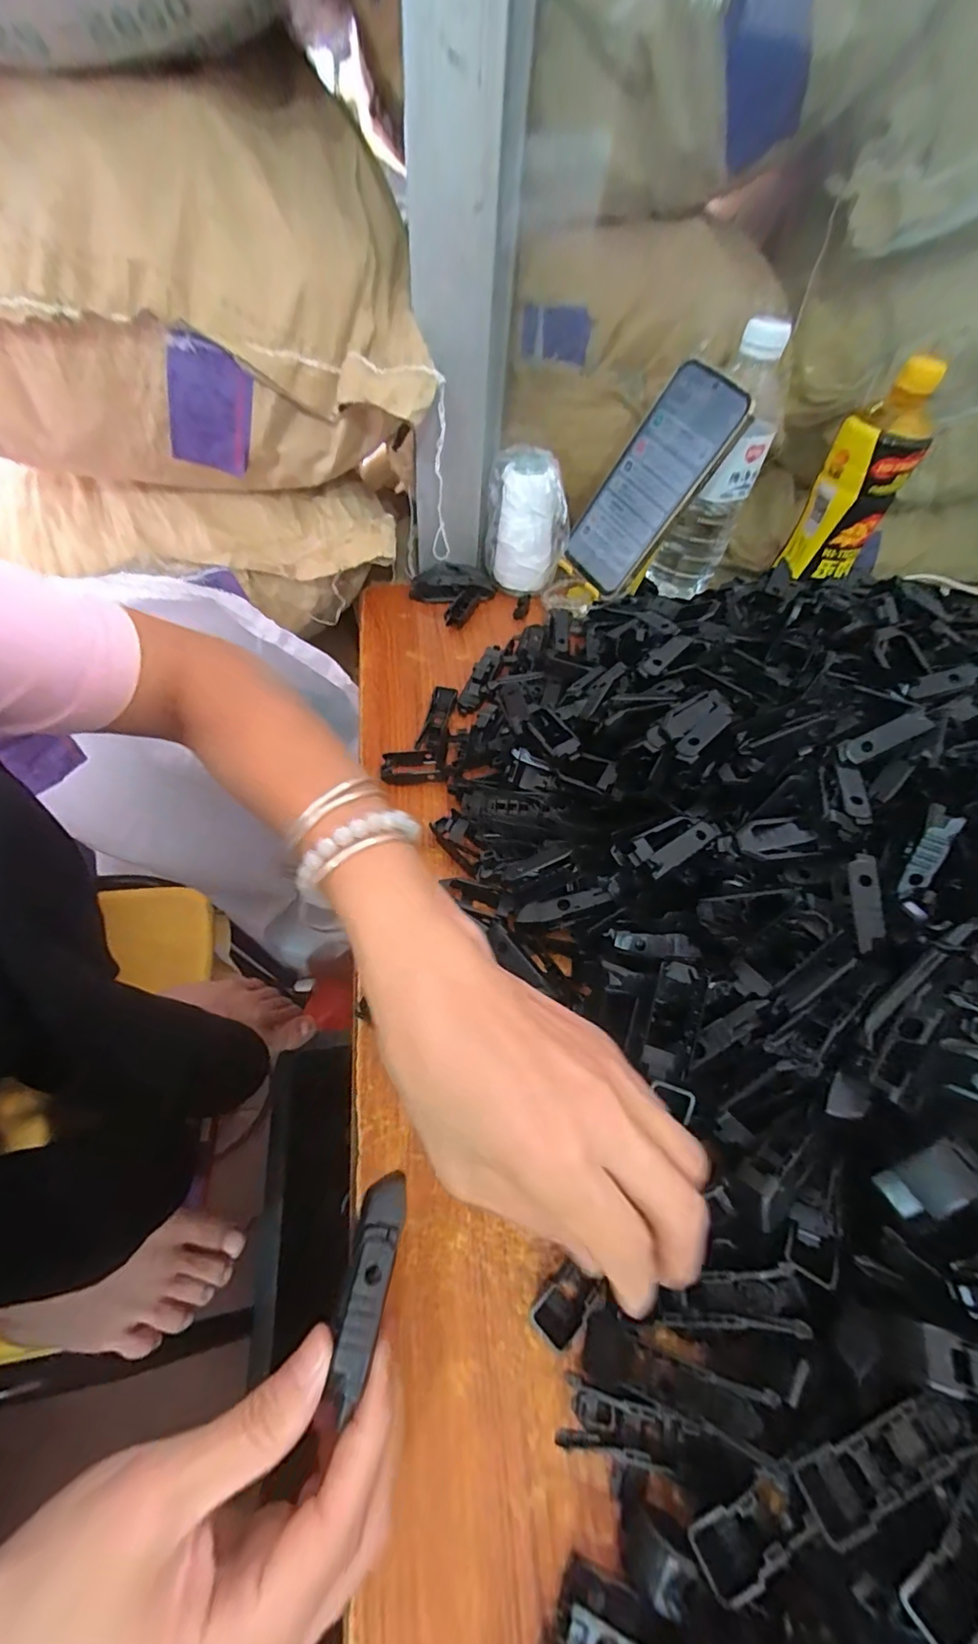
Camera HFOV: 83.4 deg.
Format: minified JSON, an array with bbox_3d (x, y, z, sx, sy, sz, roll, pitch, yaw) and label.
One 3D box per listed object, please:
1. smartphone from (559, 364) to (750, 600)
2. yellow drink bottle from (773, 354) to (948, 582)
[{"bbox_3d":[0.132,-0.280,0.461,0.013,0.168,0.088,-2,51,-45],"label":"smartphone"},{"bbox_3d":[0.331,-0.305,0.492,0.065,0.165,0.064,23,55,11],"label":"yellow drink bottle"}]

